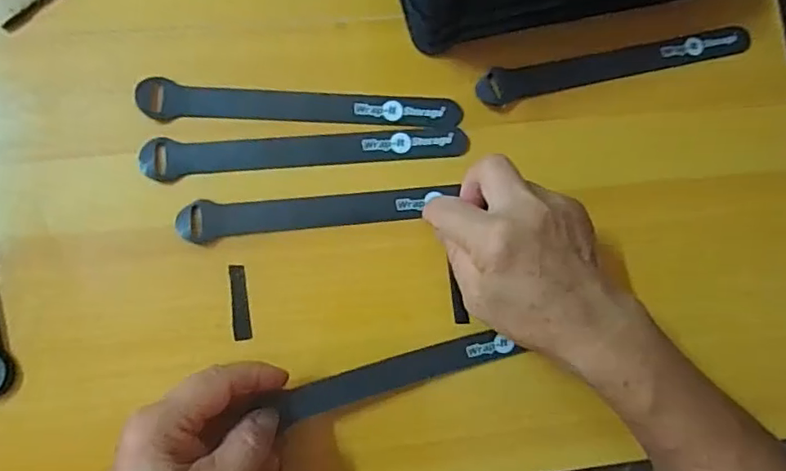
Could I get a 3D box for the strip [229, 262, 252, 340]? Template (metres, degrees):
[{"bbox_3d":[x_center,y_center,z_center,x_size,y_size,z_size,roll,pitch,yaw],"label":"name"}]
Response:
[{"bbox_3d":[-0.091,0.040,0.343,0.010,0.004,0.044,-8,83,-6],"label":"strip"}]

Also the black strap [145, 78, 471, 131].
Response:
[{"bbox_3d":[-0.056,-0.080,0.362,0.196,0.007,0.023,3,83,-4],"label":"black strap"}]

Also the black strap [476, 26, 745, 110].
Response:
[{"bbox_3d":[0.149,-0.113,0.386,0.191,0.006,0.023,-12,83,-7],"label":"black strap"}]

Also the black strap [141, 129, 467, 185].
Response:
[{"bbox_3d":[-0.052,-0.051,0.360,0.198,0.007,0.025,-3,82,-6],"label":"black strap"}]

